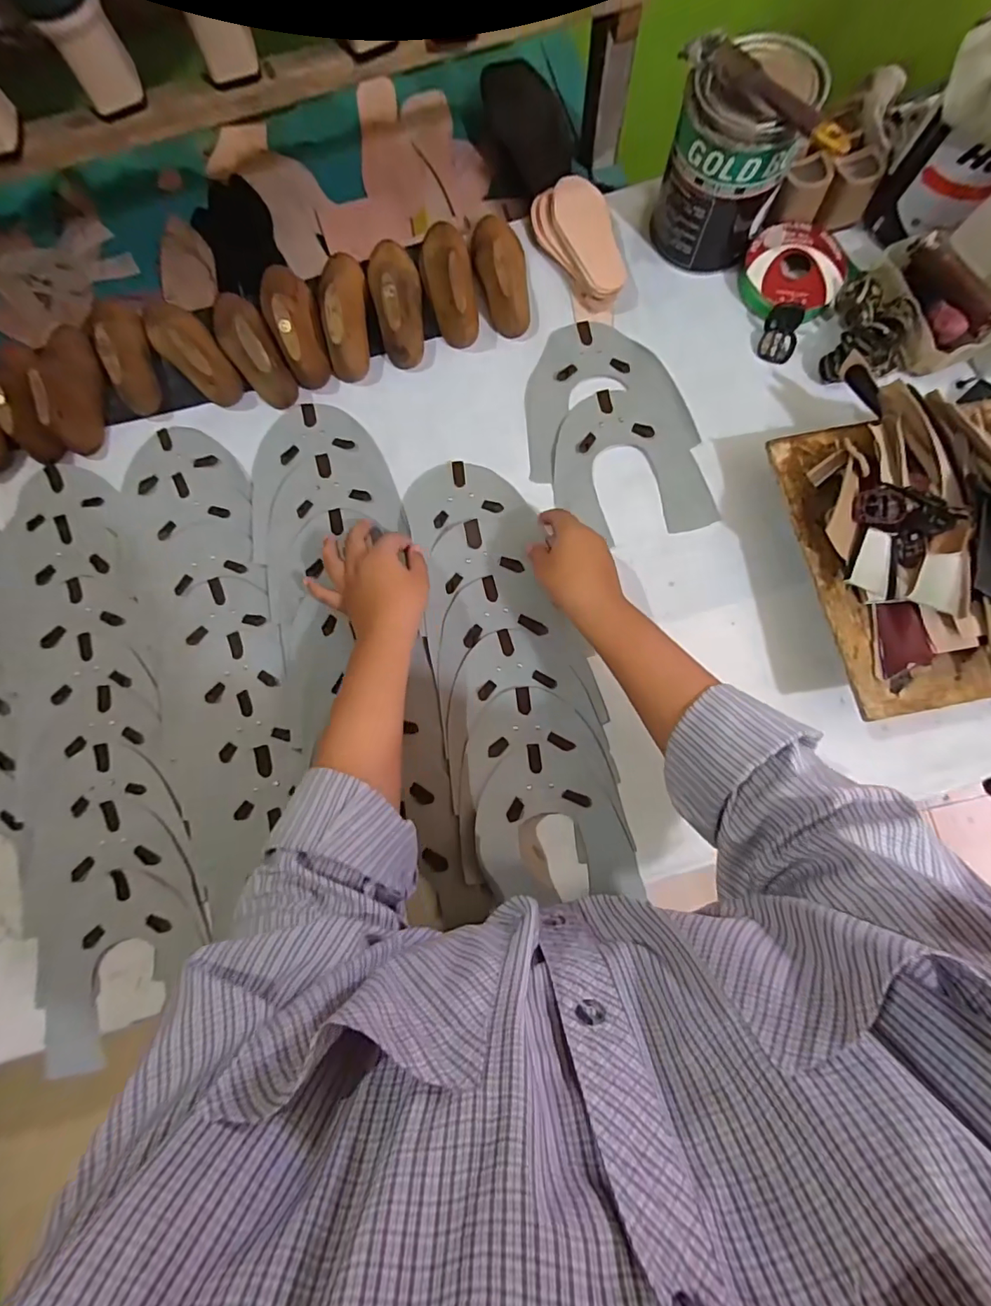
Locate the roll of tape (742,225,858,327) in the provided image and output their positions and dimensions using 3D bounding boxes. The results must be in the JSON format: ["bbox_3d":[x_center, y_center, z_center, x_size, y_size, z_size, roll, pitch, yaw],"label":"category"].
[{"bbox_3d":[0.300,-0.385,0.509,0.094,0.024,0.099,0,82,2],"label":"roll of tape"}]

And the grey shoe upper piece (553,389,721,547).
[{"bbox_3d":[0.127,-0.184,0.499,0.139,0.005,0.159,-19,85,0],"label":"grey shoe upper piece"}]

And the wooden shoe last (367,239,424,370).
[{"bbox_3d":[-0.101,-0.363,0.508,0.049,0.058,0.132,-9,82,1],"label":"wooden shoe last"}]

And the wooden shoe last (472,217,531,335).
[{"bbox_3d":[0.005,-0.395,0.507,0.054,0.049,0.132,-7,82,1],"label":"wooden shoe last"}]

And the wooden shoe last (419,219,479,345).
[{"bbox_3d":[-0.048,-0.384,0.508,0.049,0.055,0.136,-11,82,0],"label":"wooden shoe last"}]

